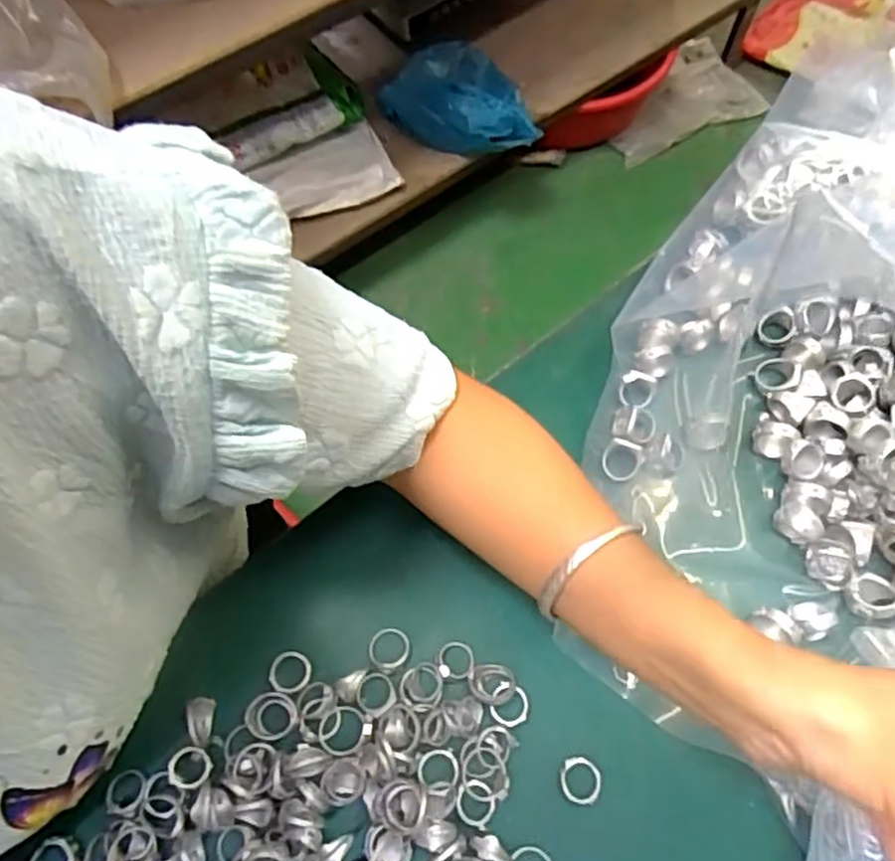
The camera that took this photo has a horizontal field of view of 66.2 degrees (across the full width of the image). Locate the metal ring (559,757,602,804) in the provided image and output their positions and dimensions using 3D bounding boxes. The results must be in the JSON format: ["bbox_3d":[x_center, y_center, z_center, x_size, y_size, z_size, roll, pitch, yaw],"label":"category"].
[{"bbox_3d":[0.071,0.187,0.367,0.022,0.004,0.022,0,68,0],"label":"metal ring"}]

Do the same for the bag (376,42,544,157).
[{"bbox_3d":[0.025,-0.568,1.216,0.270,0.120,0.171,41,73,17],"label":"bag"}]

